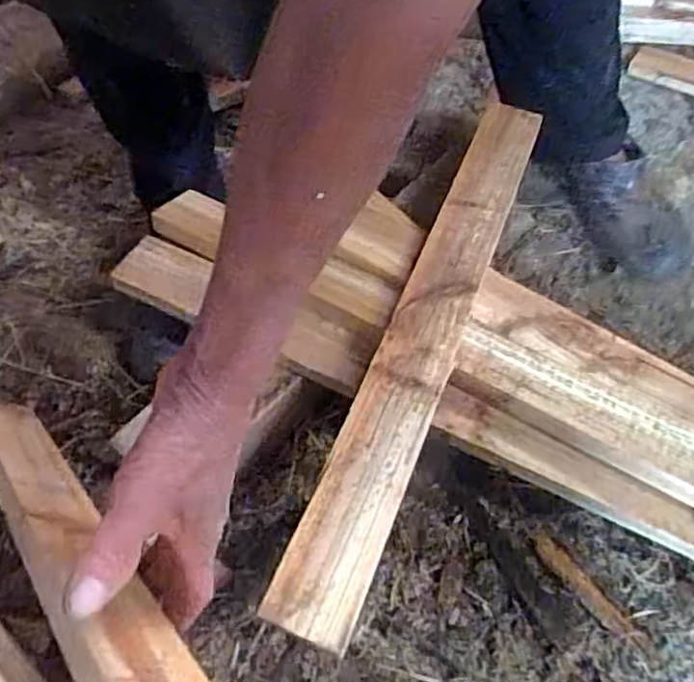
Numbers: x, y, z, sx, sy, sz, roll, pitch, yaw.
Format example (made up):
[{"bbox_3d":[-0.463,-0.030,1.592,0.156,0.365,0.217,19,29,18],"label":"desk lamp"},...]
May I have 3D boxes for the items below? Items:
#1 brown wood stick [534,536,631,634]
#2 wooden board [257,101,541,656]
[{"bbox_3d":[0.168,0.176,0.495,0.015,0.005,0.082,-33,57,-18],"label":"brown wood stick"},{"bbox_3d":[0.059,-0.018,0.495,0.052,0.020,0.455,15,57,16],"label":"wooden board"}]

